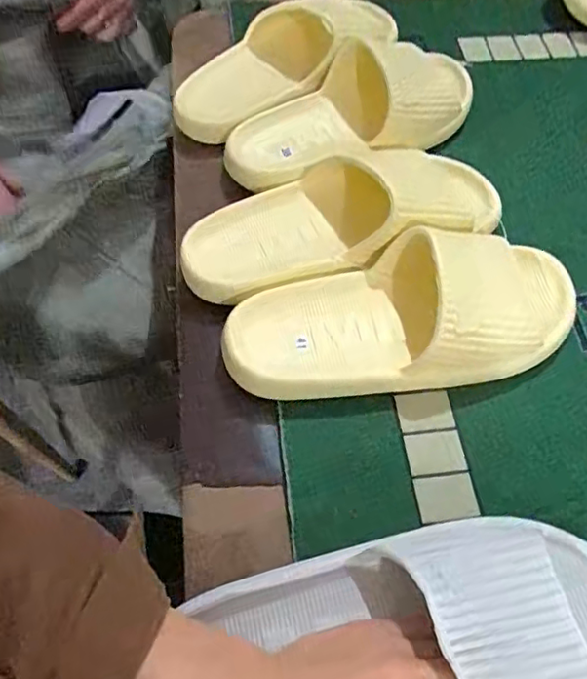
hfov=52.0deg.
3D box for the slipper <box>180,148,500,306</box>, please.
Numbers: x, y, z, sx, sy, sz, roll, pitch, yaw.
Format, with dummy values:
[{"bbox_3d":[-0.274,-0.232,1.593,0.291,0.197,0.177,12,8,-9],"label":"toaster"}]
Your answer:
[{"bbox_3d":[0.037,-0.108,0.467,0.261,0.067,0.107,-18,61,-11],"label":"slipper"}]

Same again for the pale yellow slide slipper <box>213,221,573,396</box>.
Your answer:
[{"bbox_3d":[0.082,-0.020,0.430,0.271,0.064,0.104,-10,59,-7],"label":"pale yellow slide slipper"}]

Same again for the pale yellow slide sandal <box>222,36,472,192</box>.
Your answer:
[{"bbox_3d":[0.062,-0.205,0.539,0.246,0.061,0.103,-32,65,-19],"label":"pale yellow slide sandal"}]

